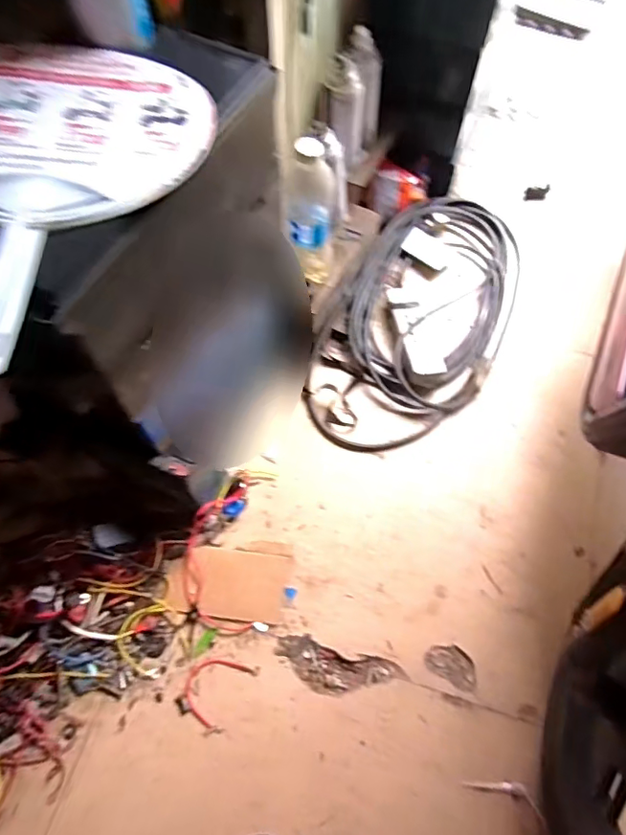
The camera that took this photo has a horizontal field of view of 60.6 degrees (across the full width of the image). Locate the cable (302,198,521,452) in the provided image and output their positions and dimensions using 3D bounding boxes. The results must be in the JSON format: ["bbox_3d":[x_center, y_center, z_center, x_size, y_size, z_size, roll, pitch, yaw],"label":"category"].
[{"bbox_3d":[0.197,-0.182,0.951,0.286,0.048,0.567,23,66,12],"label":"cable"}]

